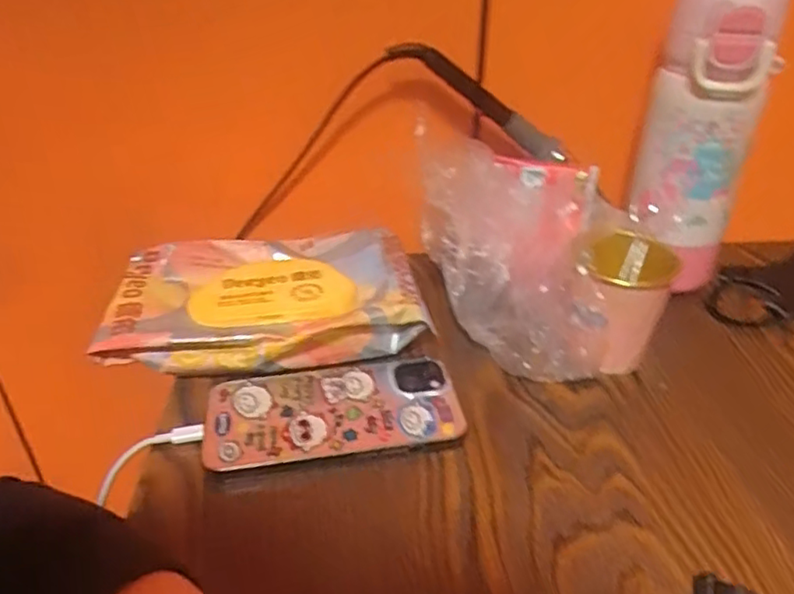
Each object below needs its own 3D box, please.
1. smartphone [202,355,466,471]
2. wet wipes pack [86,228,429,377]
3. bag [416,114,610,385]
[{"bbox_3d":[-0.039,0.067,0.376,0.148,0.007,0.076,-5,36,-8],"label":"smartphone"},{"bbox_3d":[-0.093,-0.001,0.442,0.207,0.038,0.131,-4,35,-6],"label":"wet wipes pack"},{"bbox_3d":[0.076,-0.034,0.419,0.125,0.116,0.139,4,35,6],"label":"bag"}]

